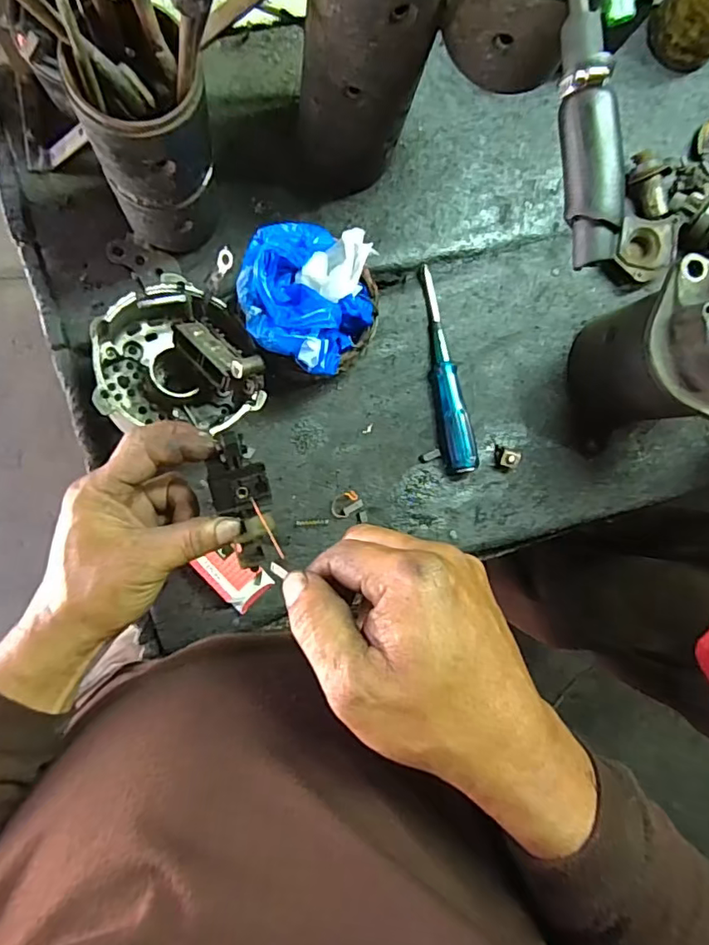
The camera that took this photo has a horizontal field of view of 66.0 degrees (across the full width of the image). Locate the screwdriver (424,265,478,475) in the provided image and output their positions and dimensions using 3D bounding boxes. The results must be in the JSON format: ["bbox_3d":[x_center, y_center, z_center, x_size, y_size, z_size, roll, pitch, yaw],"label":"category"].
[{"bbox_3d":[0.089,-0.095,0.522,0.028,0.026,0.191,-8,90,-8],"label":"screwdriver"}]

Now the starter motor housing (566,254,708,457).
[{"bbox_3d":[0.278,-0.103,0.477,0.133,0.166,0.130,-33,93,-7],"label":"starter motor housing"}]

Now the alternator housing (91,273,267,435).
[{"bbox_3d":[-0.142,-0.089,0.441,0.118,0.088,0.113,0,89,-8],"label":"alternator housing"}]

